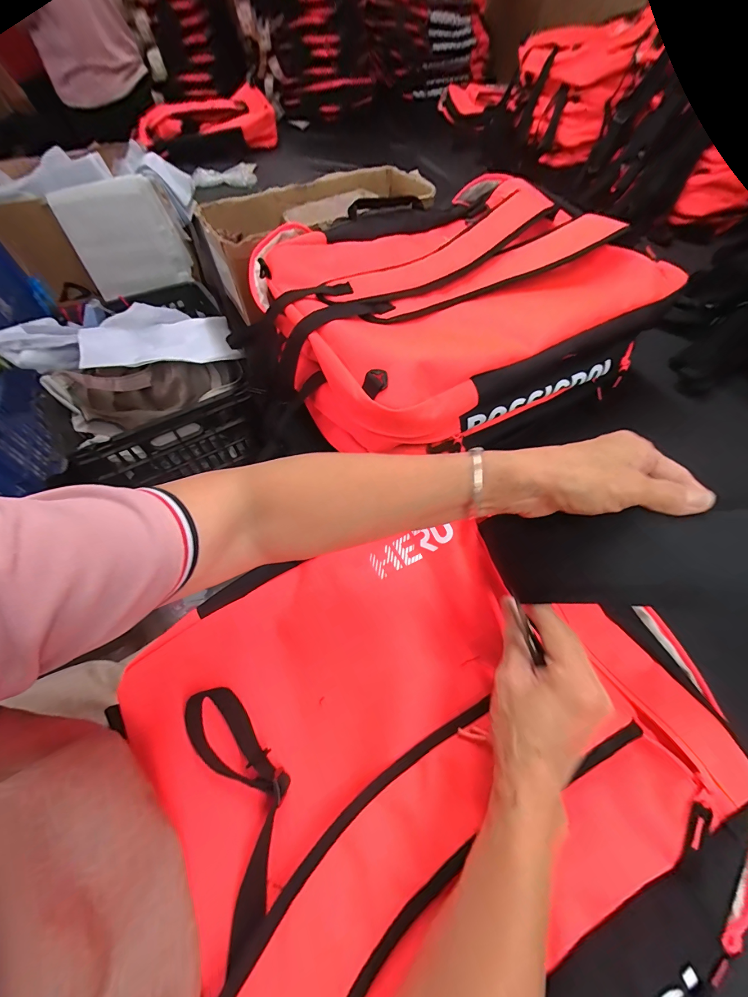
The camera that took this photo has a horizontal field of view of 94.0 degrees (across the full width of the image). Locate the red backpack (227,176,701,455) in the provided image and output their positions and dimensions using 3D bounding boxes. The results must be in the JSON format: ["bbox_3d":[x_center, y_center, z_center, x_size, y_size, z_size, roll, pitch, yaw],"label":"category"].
[{"bbox_3d":[0.083,-0.277,0.514,0.495,0.169,0.410,-23,60,-13],"label":"red backpack"}]

